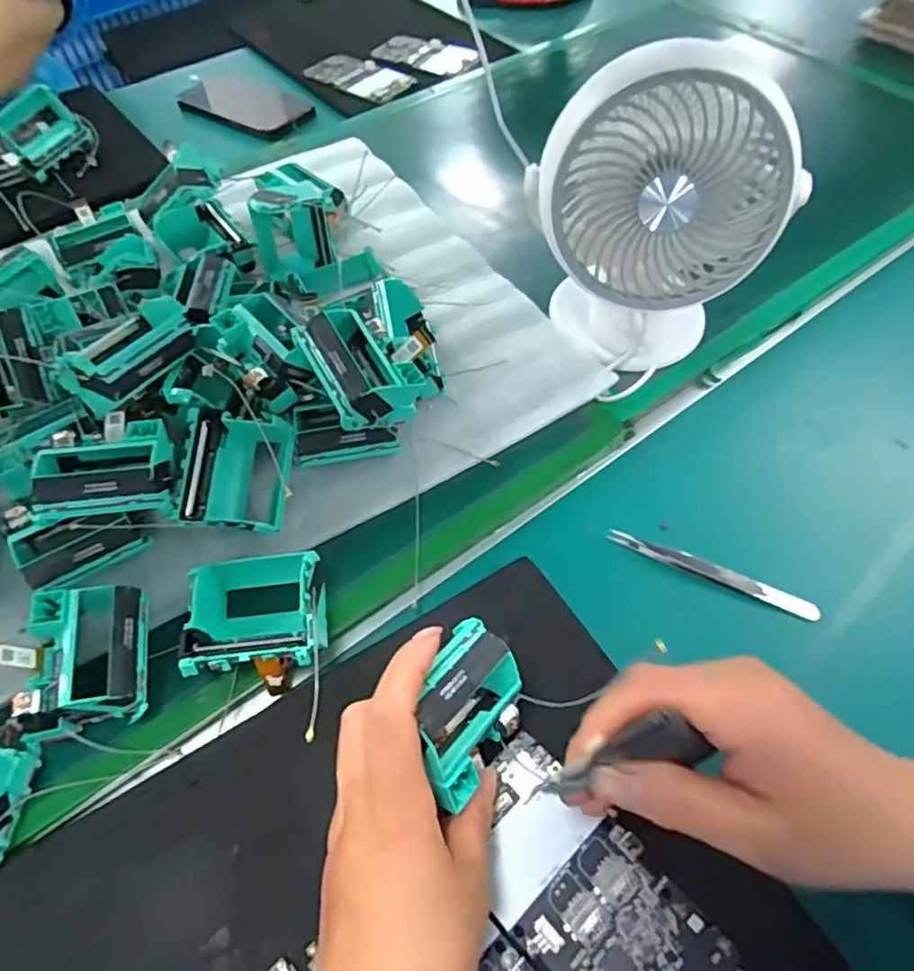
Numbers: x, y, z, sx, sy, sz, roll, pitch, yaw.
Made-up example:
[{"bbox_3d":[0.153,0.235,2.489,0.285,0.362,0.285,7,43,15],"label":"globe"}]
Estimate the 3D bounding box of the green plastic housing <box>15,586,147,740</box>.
[{"bbox_3d":[-0.192,0.092,0.342,0.055,0.041,0.066,-6,57,-5],"label":"green plastic housing"}]

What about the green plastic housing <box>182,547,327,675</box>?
[{"bbox_3d":[-0.107,0.069,0.352,0.078,0.044,0.065,-3,57,-2],"label":"green plastic housing"}]

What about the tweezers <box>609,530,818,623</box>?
[{"bbox_3d":[0.156,0.053,0.396,0.127,0.010,0.012,21,59,13],"label":"tweezers"}]

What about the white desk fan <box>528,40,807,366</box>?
[{"bbox_3d":[0.124,-0.162,0.409,0.148,0.185,0.098,15,58,10],"label":"white desk fan"}]

